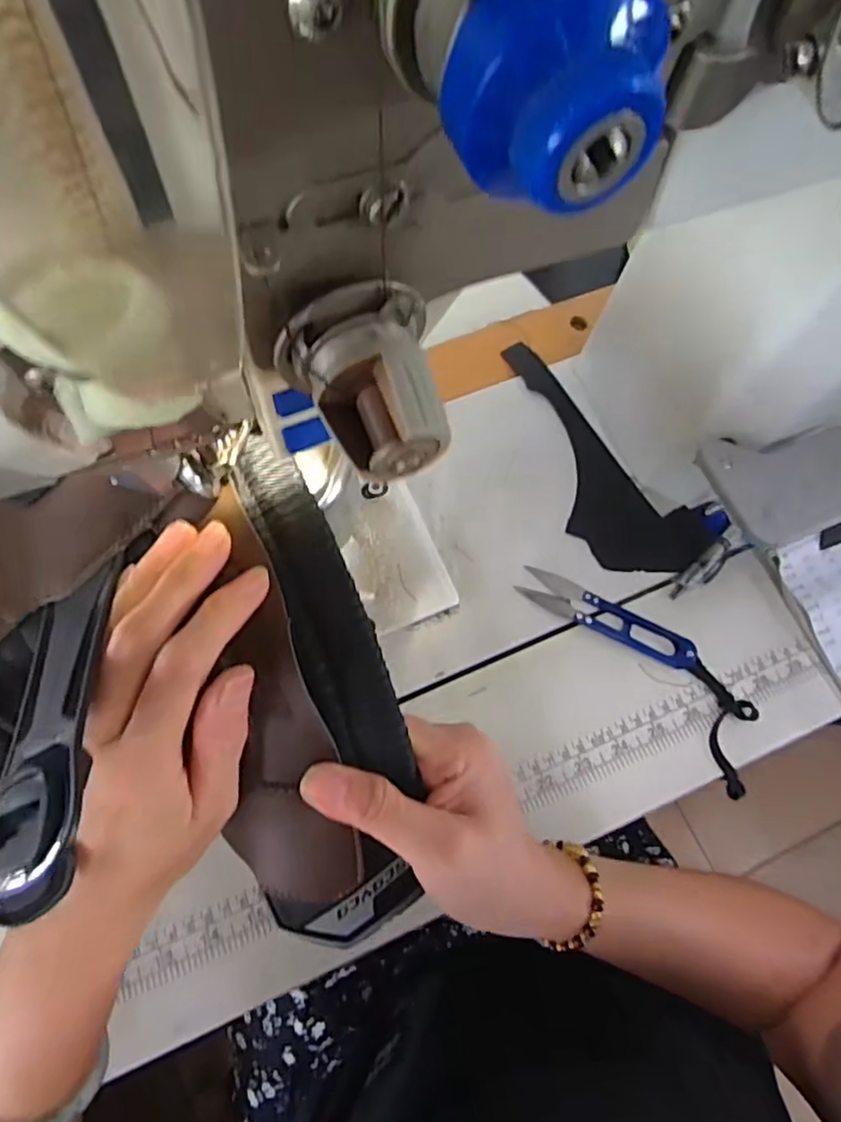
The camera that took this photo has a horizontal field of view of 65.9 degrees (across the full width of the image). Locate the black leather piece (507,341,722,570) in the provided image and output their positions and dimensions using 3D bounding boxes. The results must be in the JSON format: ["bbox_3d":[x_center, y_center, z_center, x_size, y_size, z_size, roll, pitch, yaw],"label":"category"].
[{"bbox_3d":[0.113,-0.067,0.462,0.076,0.008,0.200,-40,78,-9],"label":"black leather piece"}]

